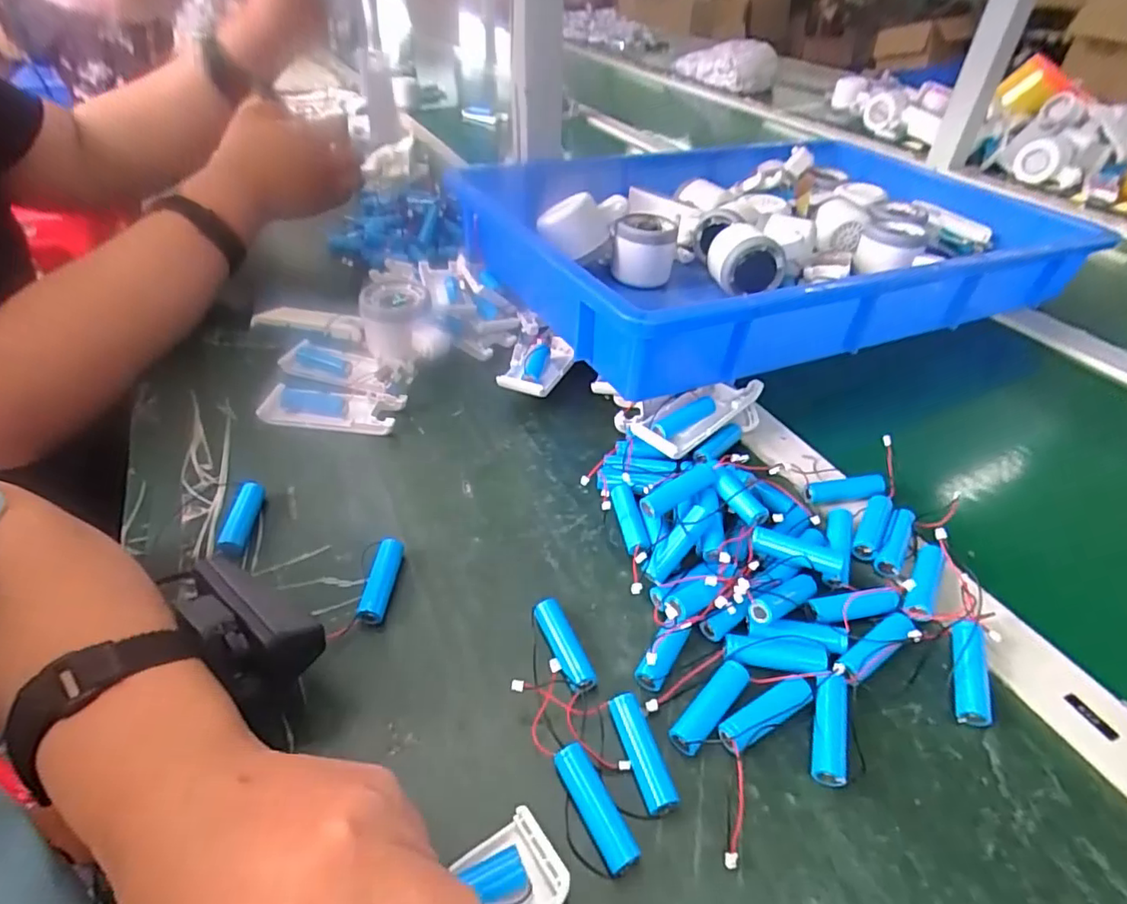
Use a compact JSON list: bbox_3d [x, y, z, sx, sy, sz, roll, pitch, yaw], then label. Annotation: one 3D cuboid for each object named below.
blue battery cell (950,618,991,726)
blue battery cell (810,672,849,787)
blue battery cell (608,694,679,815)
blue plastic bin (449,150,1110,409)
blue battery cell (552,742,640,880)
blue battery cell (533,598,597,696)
[{"bbox_3d":[0.202,0.109,0.293,0.014,0.014,0.050,10,58,10],"label":"blue battery cell"},{"bbox_3d":[0.125,0.130,0.277,0.017,0.015,0.047,12,44,12],"label":"blue battery cell"},{"bbox_3d":[0.036,0.138,0.270,0.014,0.013,0.049,-13,44,-15],"label":"blue battery cell"},{"bbox_3d":[0.205,-0.227,0.605,0.531,0.106,0.402,-19,46,-20],"label":"blue plastic bin"},{"bbox_3d":[0.013,0.153,0.254,0.014,0.016,0.050,-21,47,-22],"label":"blue battery cell"},{"bbox_3d":[-0.001,0.101,0.307,0.015,0.016,0.050,-20,46,-21],"label":"blue battery cell"}]

